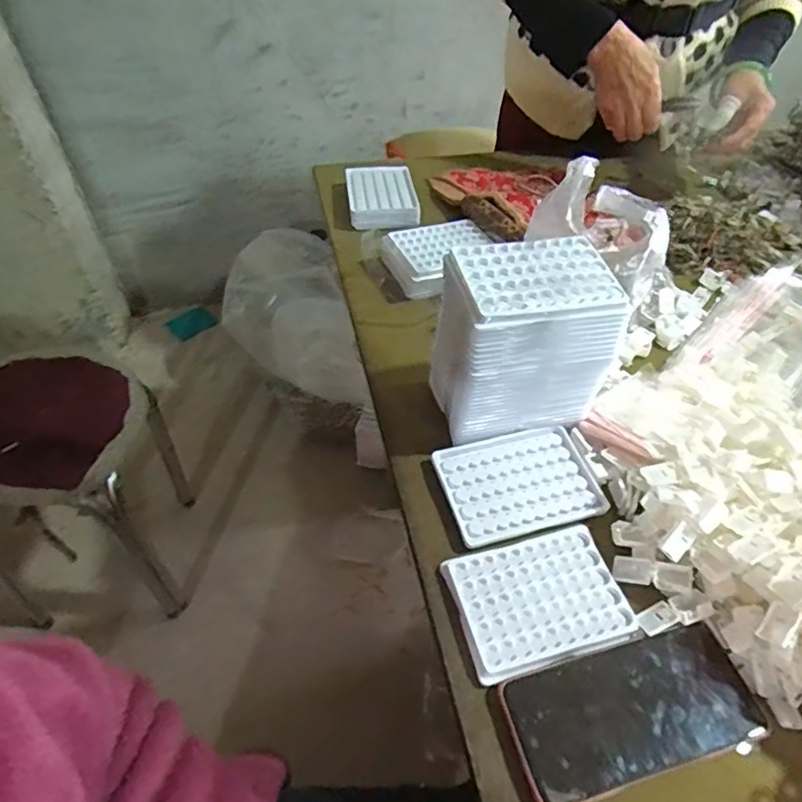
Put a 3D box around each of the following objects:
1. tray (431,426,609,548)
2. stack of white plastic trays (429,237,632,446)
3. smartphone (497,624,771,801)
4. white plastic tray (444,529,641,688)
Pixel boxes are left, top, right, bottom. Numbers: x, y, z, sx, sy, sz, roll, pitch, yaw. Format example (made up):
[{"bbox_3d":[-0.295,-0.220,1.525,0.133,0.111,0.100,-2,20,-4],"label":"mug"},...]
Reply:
[{"bbox_3d":[0.102,0.071,0.483,0.130,0.012,0.095,-11,50,-11],"label":"tray"},{"bbox_3d":[0.100,-0.046,0.488,0.144,0.161,0.090,-8,50,-8],"label":"stack of white plastic trays"},{"bbox_3d":[0.156,0.204,0.365,0.171,0.007,0.076,-11,50,-11],"label":"smartphone"},{"bbox_3d":[0.104,0.149,0.416,0.126,0.005,0.095,-12,50,-12],"label":"white plastic tray"}]

